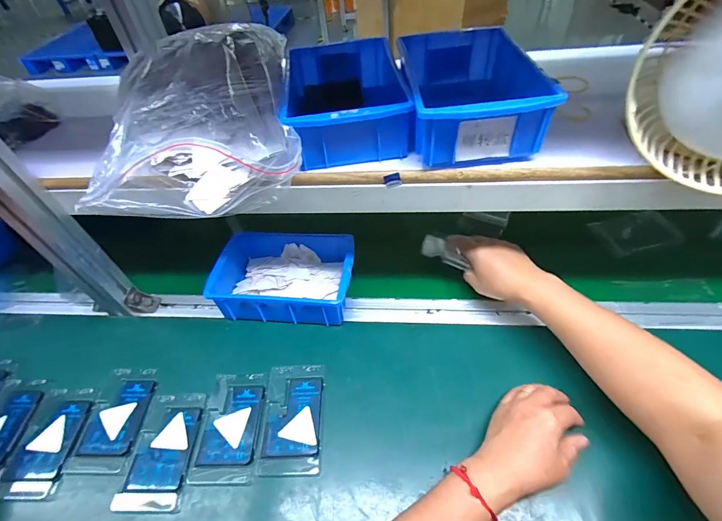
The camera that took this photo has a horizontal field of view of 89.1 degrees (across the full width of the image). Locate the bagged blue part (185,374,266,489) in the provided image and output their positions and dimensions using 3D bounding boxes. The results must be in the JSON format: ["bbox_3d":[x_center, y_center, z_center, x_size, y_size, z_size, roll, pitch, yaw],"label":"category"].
[{"bbox_3d":[-0.159,0.200,0.449,0.072,0.014,0.125,-3,48,3],"label":"bagged blue part"}]

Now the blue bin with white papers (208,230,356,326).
[{"bbox_3d":[-0.110,0.028,0.569,0.202,0.085,0.143,3,49,9],"label":"blue bin with white papers"}]

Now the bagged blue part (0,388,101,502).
[{"bbox_3d":[-0.389,0.227,0.461,0.081,0.021,0.127,1,52,9],"label":"bagged blue part"}]

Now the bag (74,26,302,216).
[{"bbox_3d":[-0.172,-0.152,0.400,0.206,0.127,0.209,-13,41,-7],"label":"bag"}]

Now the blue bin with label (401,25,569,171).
[{"bbox_3d":[0.119,-0.187,0.418,0.131,0.080,0.197,-2,48,4],"label":"blue bin with label"}]

